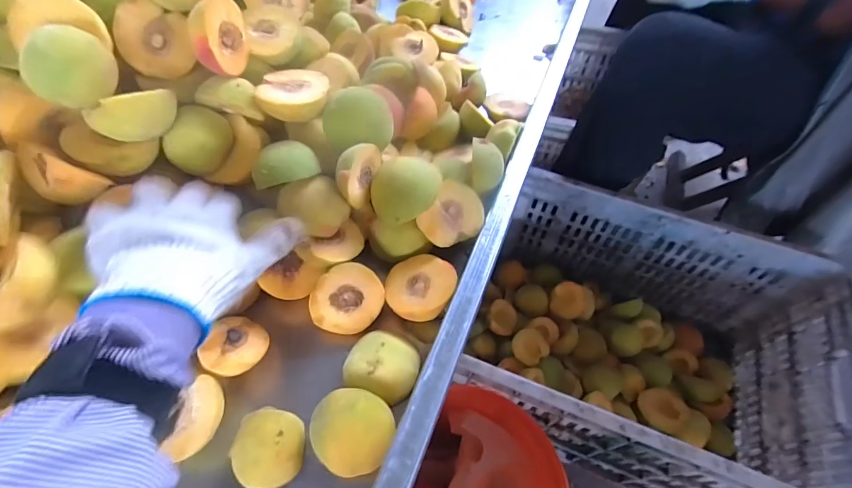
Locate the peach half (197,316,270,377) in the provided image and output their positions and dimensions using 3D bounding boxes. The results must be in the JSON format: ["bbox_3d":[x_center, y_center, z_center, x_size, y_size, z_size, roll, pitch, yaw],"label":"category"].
[{"bbox_3d":[-0.161,0.091,0.345,0.044,0.026,0.058,26,24,-10],"label":"peach half"}]

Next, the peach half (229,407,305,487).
[{"bbox_3d":[-0.122,0.154,0.311,0.053,0.022,0.053,16,56,9],"label":"peach half"}]

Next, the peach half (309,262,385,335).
[{"bbox_3d":[-0.071,0.051,0.376,0.059,0.031,0.061,1,81,-5],"label":"peach half"}]

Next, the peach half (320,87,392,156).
[{"bbox_3d":[-0.062,-0.114,0.375,0.061,0.025,0.057,-10,98,3],"label":"peach half"}]

